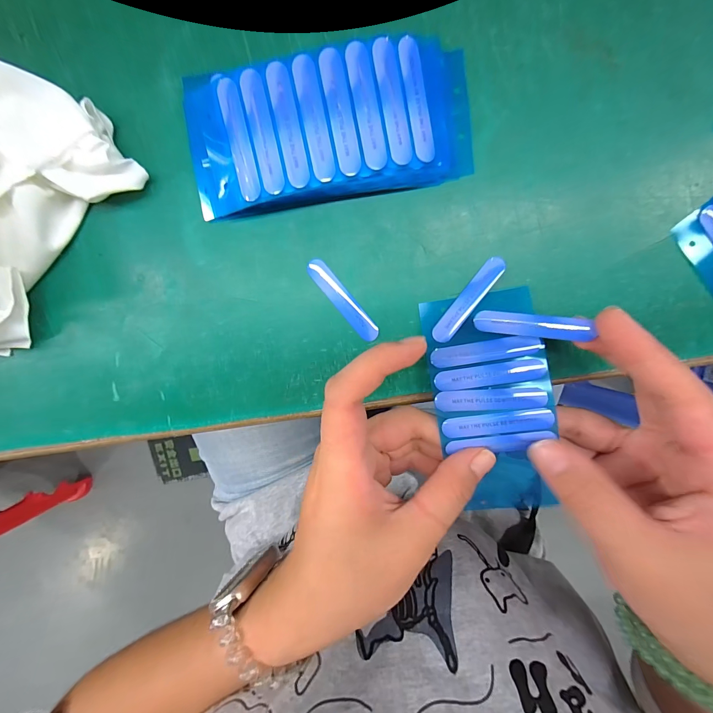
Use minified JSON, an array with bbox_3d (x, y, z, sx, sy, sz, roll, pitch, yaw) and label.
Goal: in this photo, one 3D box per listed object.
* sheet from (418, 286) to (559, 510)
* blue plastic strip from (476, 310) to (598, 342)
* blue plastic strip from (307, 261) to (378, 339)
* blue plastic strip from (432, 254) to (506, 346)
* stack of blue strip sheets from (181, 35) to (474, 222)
[{"bbox_3d":[0.066,0.021,0.165,0.053,0.009,0.103,-9,89,12],"label":"sheet"},{"bbox_3d":[0.079,-0.014,0.152,0.048,0.004,0.009,9,99,18],"label":"blue plastic strip"},{"bbox_3d":[-0.007,-0.028,0.172,0.010,0.004,0.050,-40,95,7],"label":"blue plastic strip"},{"bbox_3d":[0.057,-0.028,0.169,0.009,0.007,0.050,38,98,-4],"label":"blue plastic strip"},{"bbox_3d":[-0.012,-0.104,0.154,0.130,0.017,0.063,-7,98,3],"label":"stack of blue strip sheets"}]

